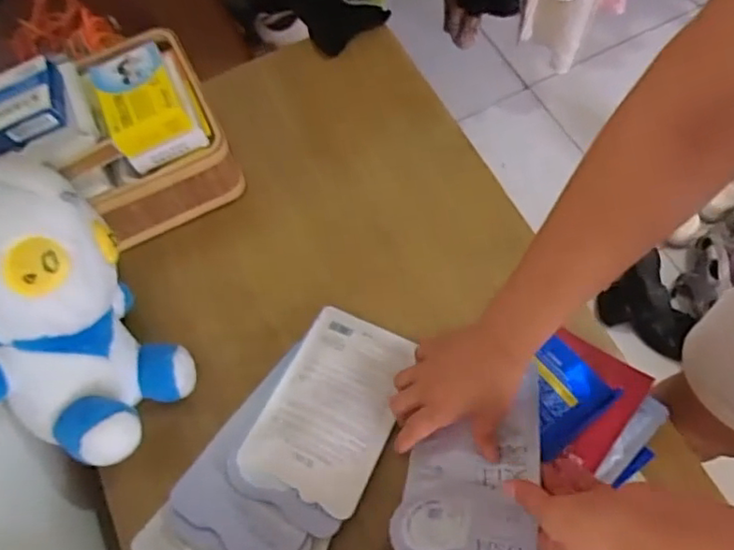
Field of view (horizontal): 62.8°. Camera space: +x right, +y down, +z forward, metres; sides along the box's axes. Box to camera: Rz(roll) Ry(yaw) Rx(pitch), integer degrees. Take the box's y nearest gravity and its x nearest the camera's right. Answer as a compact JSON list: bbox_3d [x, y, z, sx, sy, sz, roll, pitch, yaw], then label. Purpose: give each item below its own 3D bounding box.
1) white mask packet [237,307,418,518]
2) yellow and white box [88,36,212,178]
[{"bbox_3d":[-0.031,0.123,0.576,0.114,0.009,0.183,22,61,8],"label":"white mask packet"},{"bbox_3d":[-0.225,-0.175,0.624,0.087,0.072,0.119,-26,69,-8],"label":"yellow and white box"}]

